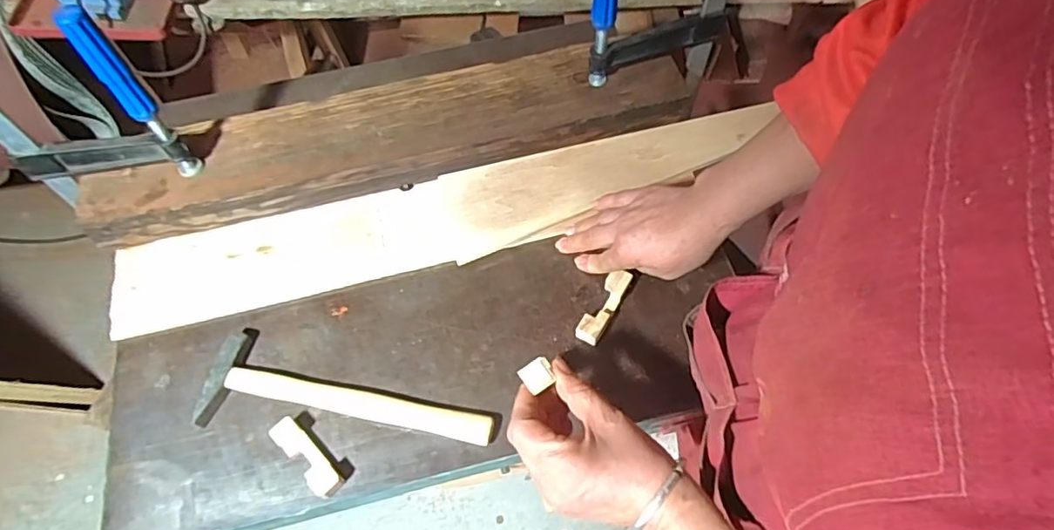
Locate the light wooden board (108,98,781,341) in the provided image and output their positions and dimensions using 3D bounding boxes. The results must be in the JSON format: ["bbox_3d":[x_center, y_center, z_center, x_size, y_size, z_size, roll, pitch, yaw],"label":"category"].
[{"bbox_3d":[-0.080,-0.057,0.650,0.715,0.028,0.104,-13,61,-6],"label":"light wooden board"}]

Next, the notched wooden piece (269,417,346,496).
[{"bbox_3d":[-0.197,0.171,0.534,0.083,0.019,0.029,41,69,21],"label":"notched wooden piece"}]

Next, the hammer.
[{"bbox_3d":[-0.168,0.132,0.552,0.272,0.018,0.081,11,62,8],"label":"hammer"}]

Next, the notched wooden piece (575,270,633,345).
[{"bbox_3d":[0.077,0.040,0.585,0.023,0.018,0.080,28,67,16],"label":"notched wooden piece"}]

